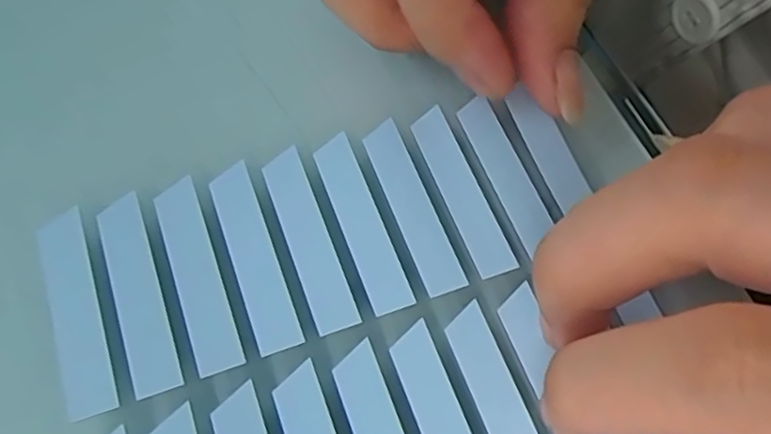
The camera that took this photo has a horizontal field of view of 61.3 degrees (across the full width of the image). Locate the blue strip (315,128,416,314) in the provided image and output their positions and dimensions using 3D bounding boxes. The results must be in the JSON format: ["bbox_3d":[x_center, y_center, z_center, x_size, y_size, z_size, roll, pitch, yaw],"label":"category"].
[{"bbox_3d":[-0.005,0.000,0.138,0.009,0.004,0.041,-18,66,-12],"label":"blue strip"}]

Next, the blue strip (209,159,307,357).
[{"bbox_3d":[-0.027,0.008,0.133,0.010,0.004,0.041,-18,66,-12],"label":"blue strip"}]

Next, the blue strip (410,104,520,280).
[{"bbox_3d":[0.016,-0.007,0.142,0.008,0.004,0.041,-18,66,-13],"label":"blue strip"}]

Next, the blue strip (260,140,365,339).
[{"bbox_3d":[-0.016,0.004,0.135,0.009,0.004,0.041,-17,66,-12],"label":"blue strip"}]

